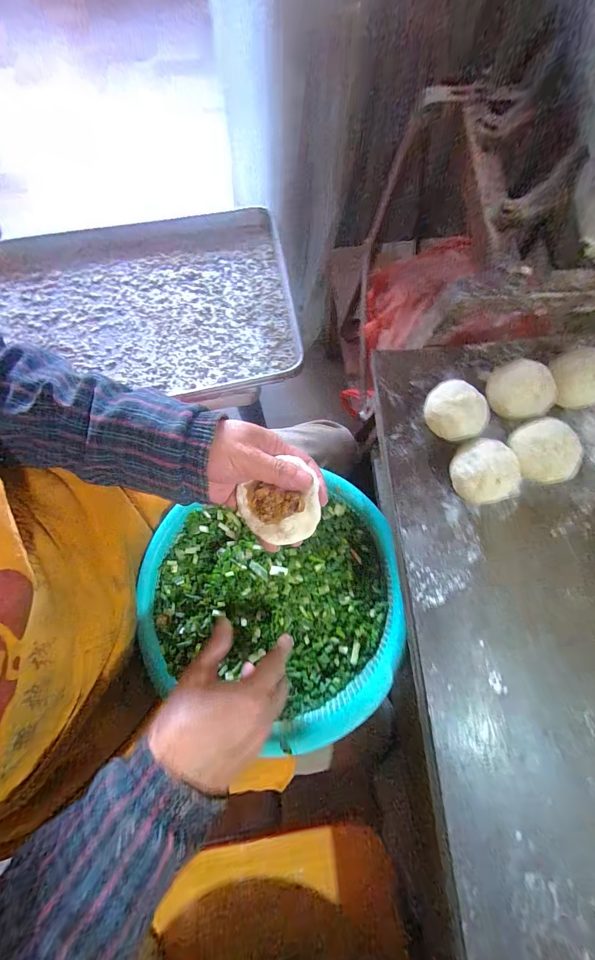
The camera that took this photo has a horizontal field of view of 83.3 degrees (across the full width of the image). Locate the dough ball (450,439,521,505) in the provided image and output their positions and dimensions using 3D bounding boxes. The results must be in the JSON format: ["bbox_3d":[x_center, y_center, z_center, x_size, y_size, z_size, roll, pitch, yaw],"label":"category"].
[{"bbox_3d":[0.168,-0.006,0.306,0.052,0.044,0.052,0,78,-1],"label":"dough ball"}]

